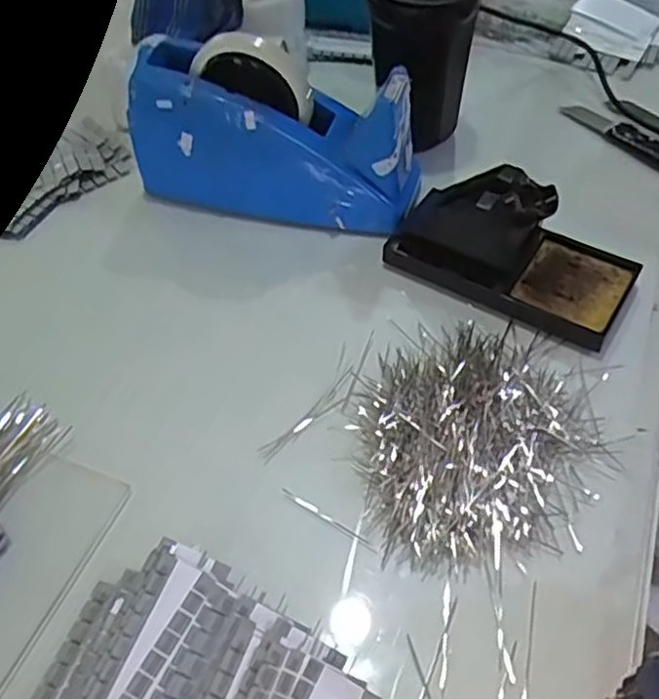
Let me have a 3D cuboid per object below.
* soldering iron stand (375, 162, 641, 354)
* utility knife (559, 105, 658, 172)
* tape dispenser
[{"bbox_3d":[0.121,-0.076,0.461,0.159,0.069,0.073,25,57,20],"label":"soldering iron stand"},{"bbox_3d":[0.241,-0.175,0.568,0.028,0.011,0.116,-34,58,-21],"label":"utility knife"},{"bbox_3d":[-0.040,-0.159,0.508,0.208,0.112,0.068,12,54,12],"label":"tape dispenser"}]

